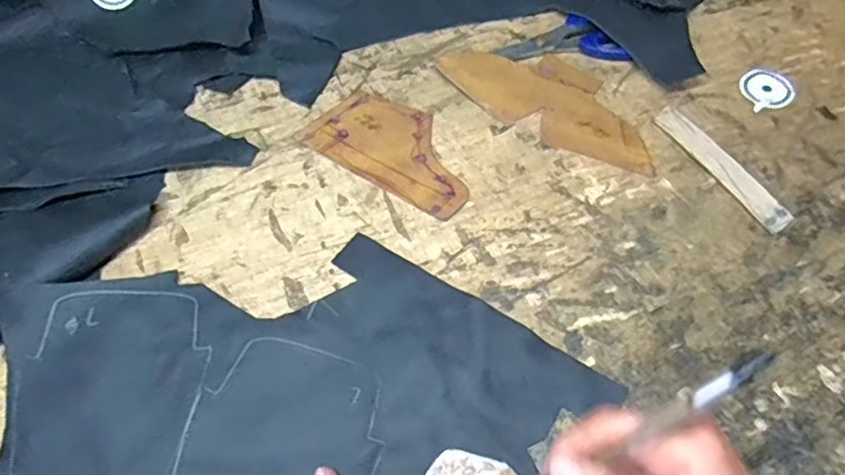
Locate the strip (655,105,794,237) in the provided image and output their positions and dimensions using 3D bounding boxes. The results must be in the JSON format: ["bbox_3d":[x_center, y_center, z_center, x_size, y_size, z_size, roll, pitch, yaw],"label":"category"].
[{"bbox_3d":[0.215,-0.053,0.437,0.023,0.004,0.122,-25,61,-14],"label":"strip"}]

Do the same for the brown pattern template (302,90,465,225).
[{"bbox_3d":[-0.016,-0.068,0.456,0.132,0.004,0.074,30,64,19],"label":"brown pattern template"}]

